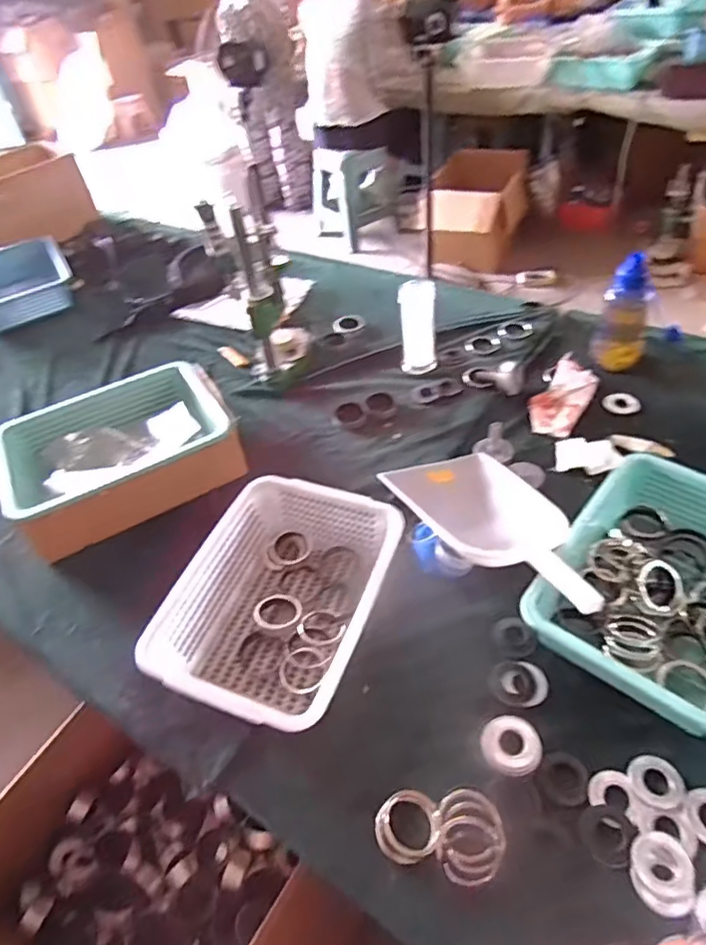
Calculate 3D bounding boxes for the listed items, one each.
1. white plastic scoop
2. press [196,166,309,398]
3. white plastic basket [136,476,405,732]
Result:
[{"bbox_3d":[0.223,0.081,0.882,0.205,0.096,0.384,-25,48,-16],"label":"white plastic scoop"},{"bbox_3d":[-0.183,-0.366,1.175,0.162,0.364,0.161,-14,46,-6],"label":"press"},{"bbox_3d":[-0.101,0.186,0.838,0.255,0.121,0.348,15,50,21],"label":"white plastic basket"}]

